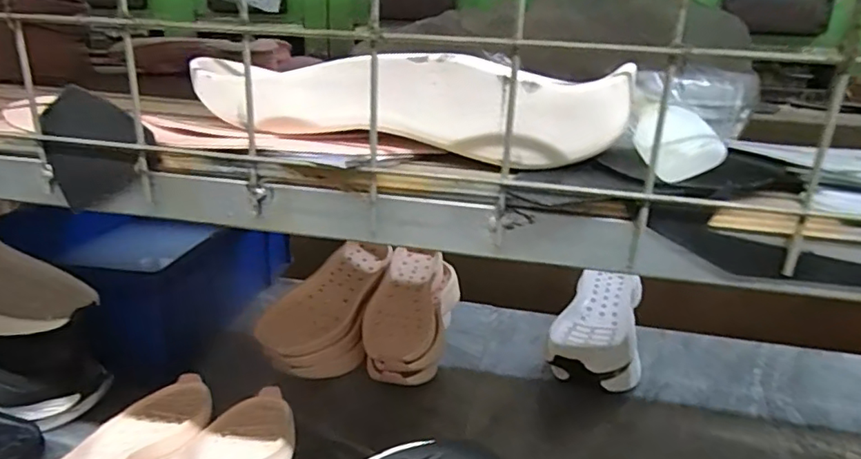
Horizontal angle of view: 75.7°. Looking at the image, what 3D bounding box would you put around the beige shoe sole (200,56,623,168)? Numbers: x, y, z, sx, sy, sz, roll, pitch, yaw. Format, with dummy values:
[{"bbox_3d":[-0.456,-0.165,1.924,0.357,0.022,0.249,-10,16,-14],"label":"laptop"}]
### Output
[{"bbox_3d":[-0.022,-0.067,0.314,0.250,0.066,0.045,7,20,13],"label":"beige shoe sole"}]

